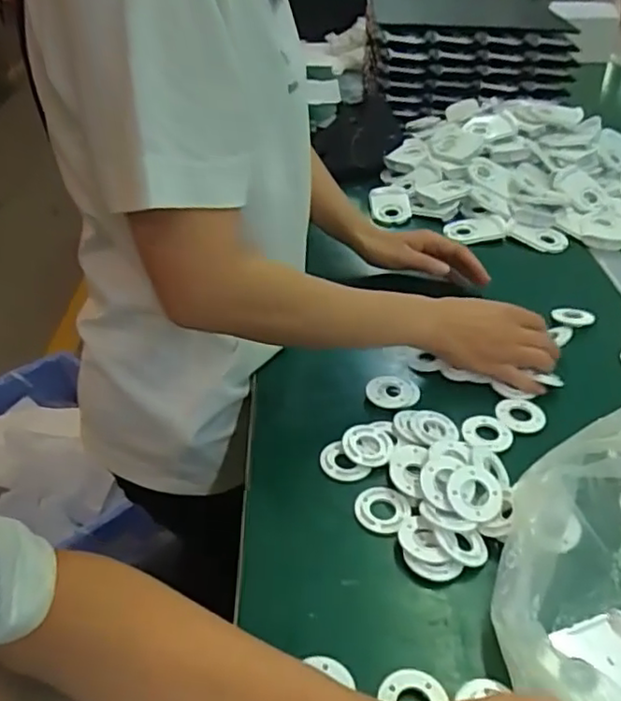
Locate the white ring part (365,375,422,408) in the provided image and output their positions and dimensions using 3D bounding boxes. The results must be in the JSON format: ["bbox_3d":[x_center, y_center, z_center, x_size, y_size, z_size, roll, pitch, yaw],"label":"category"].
[{"bbox_3d":[0.081,0.041,0.627,0.051,0.010,0.041,13,39,15],"label":"white ring part"}]

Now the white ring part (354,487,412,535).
[{"bbox_3d":[0.058,0.128,0.516,0.043,0.004,0.044,1,38,-1],"label":"white ring part"}]

